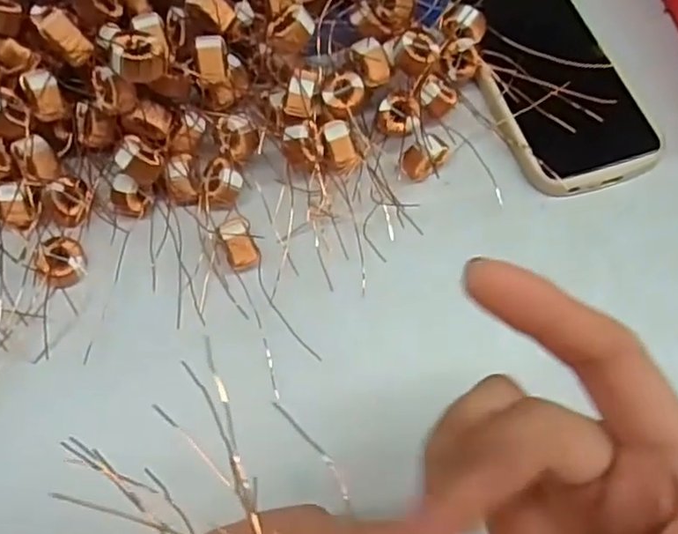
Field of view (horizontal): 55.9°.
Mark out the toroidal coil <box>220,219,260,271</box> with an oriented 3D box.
[{"bbox_3d":[-0.052,-0.011,0.333,0.015,0.015,0.027,-21,67,-8],"label":"toroidal coil"}]

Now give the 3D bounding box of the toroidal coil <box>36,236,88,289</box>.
[{"bbox_3d":[-0.144,-0.003,0.331,0.024,0.010,0.024,0,66,1],"label":"toroidal coil"}]

